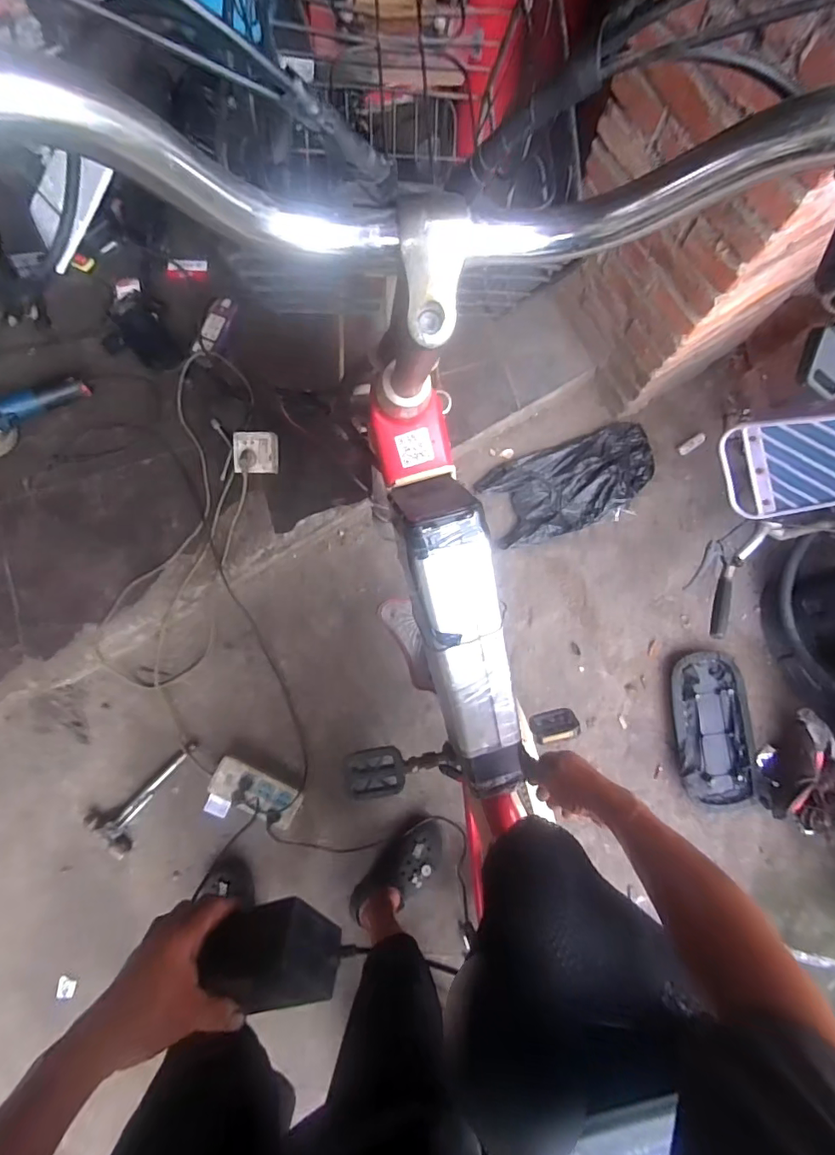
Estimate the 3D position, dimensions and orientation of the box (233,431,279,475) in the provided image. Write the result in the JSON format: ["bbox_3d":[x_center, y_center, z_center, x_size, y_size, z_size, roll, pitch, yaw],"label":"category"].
[{"bbox_3d":[-0.353,-0.272,1.114,0.093,0.030,0.091,0,95,-3],"label":"box"}]

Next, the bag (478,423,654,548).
[{"bbox_3d":[0.353,-0.217,1.176,0.399,0.036,0.198,-21,83,0],"label":"bag"}]

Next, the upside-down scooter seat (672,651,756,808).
[{"bbox_3d":[0.645,0.330,1.107,0.162,0.046,0.330,-2,83,2],"label":"upside-down scooter seat"}]

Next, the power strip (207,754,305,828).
[{"bbox_3d":[-0.345,0.460,1.097,0.193,0.052,0.091,22,84,5],"label":"power strip"}]

